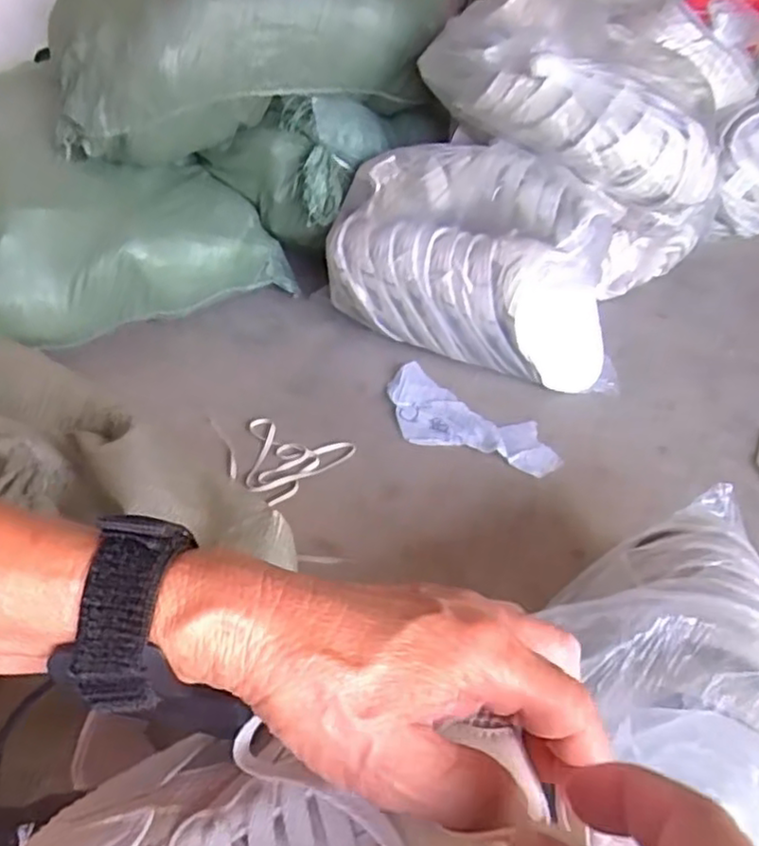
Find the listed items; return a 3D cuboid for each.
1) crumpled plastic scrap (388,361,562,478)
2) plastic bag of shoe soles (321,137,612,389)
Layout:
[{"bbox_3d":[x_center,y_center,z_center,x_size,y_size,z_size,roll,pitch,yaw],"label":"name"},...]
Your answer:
[{"bbox_3d":[0.120,0.000,0.997,0.313,0.021,0.130,27,50,34],"label":"crumpled plastic scrap"},{"bbox_3d":[0.144,-0.266,1.101,0.498,0.309,0.239,20,46,28],"label":"plastic bag of shoe soles"}]

